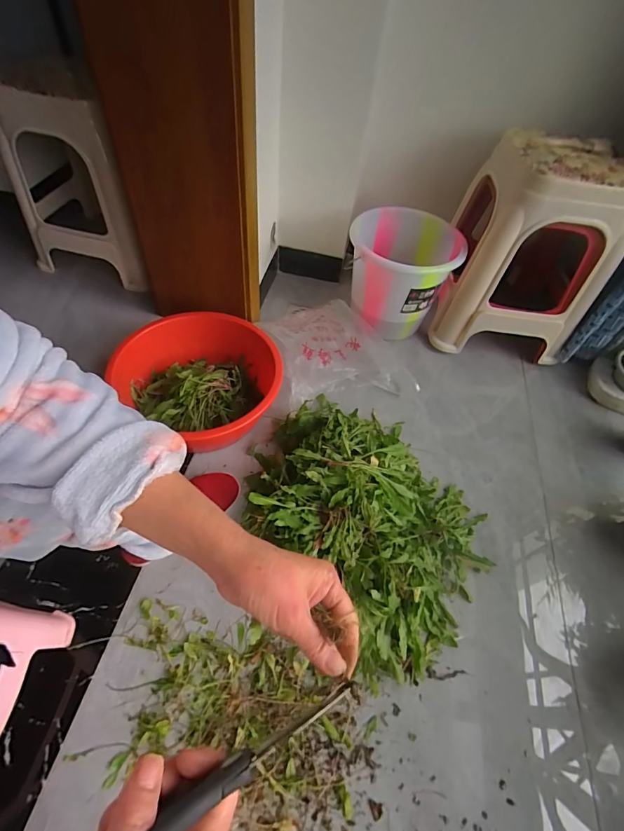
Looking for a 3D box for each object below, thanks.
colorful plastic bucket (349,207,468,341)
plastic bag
[{"bbox_3d":[0.234,-0.379,1.071,0.281,0.241,0.249,18,54,6],"label":"colorful plastic bucket"},{"bbox_3d":[0.048,-0.182,1.033,0.339,0.110,0.356,-15,57,-17],"label":"plastic bag"}]

